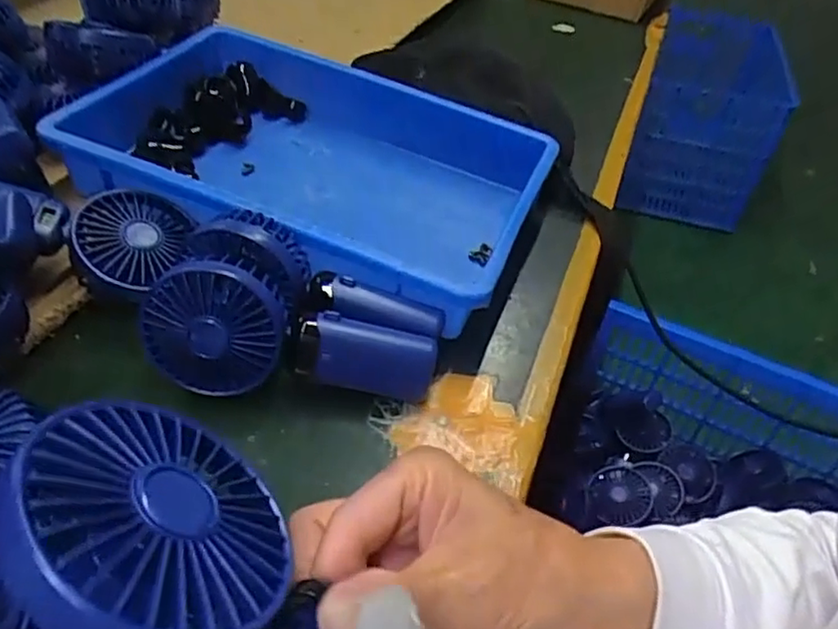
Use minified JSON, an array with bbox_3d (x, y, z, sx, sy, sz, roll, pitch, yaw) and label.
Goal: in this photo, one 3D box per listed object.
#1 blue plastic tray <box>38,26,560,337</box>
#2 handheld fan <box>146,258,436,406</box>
[{"bbox_3d":[-0.085,-0.128,0.562,0.369,0.093,0.249,19,44,14],"label":"blue plastic tray"},{"bbox_3d":[-0.081,0.009,0.415,0.183,0.089,0.036,3,22,-6],"label":"handheld fan"}]

